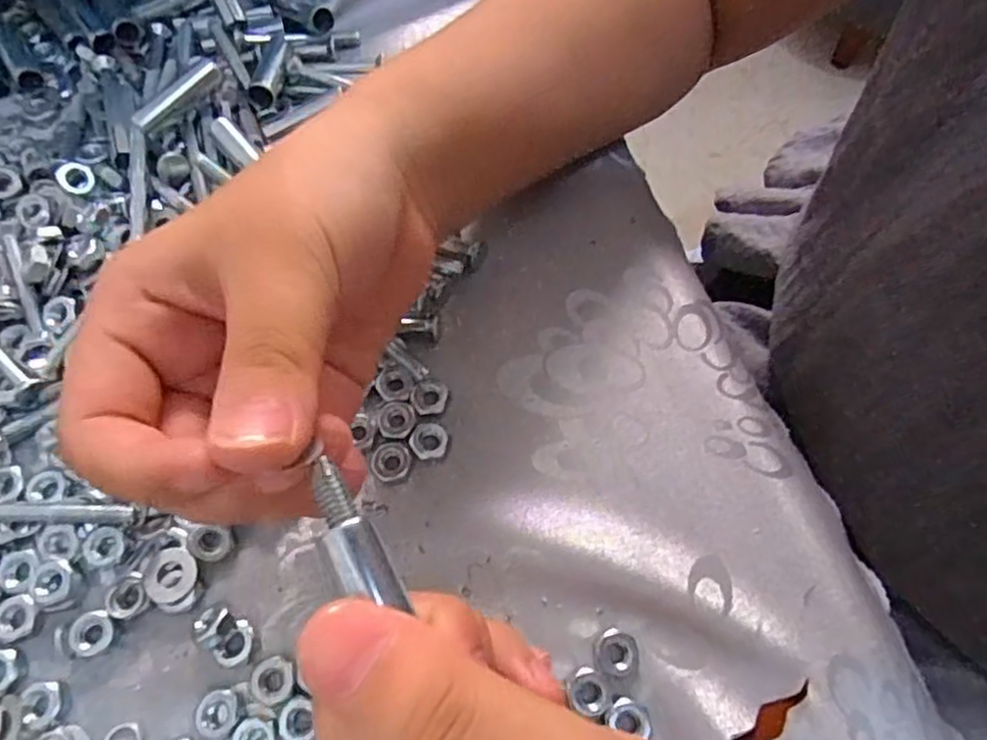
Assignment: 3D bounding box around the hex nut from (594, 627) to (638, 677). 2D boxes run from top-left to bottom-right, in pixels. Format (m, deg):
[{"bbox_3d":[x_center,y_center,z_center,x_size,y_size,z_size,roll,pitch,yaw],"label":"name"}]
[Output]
[{"bbox_3d":[0.038,0.087,0.207,0.012,0.007,0.013,5,65,2],"label":"hex nut"}]

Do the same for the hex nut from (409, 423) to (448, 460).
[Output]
[{"bbox_3d":[-0.023,0.025,0.235,0.013,0.004,0.013,-12,66,-6],"label":"hex nut"}]

